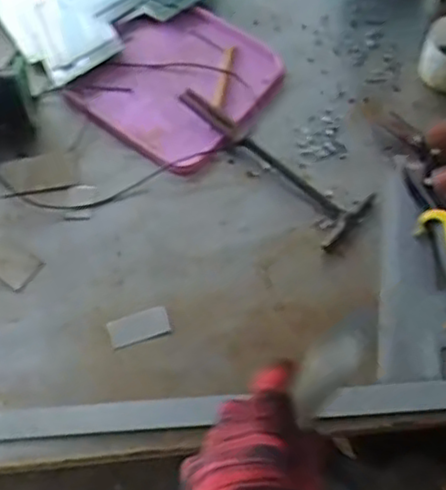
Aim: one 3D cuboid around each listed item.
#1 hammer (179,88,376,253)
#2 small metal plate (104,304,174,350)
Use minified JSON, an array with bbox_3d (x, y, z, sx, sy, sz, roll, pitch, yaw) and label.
[{"bbox_3d":[0.050,-0.094,0.732,0.067,0.023,0.222,-41,73,-19],"label":"hammer"},{"bbox_3d":[-0.076,0.074,0.650,0.055,0.011,0.025,-18,67,-11],"label":"small metal plate"}]

